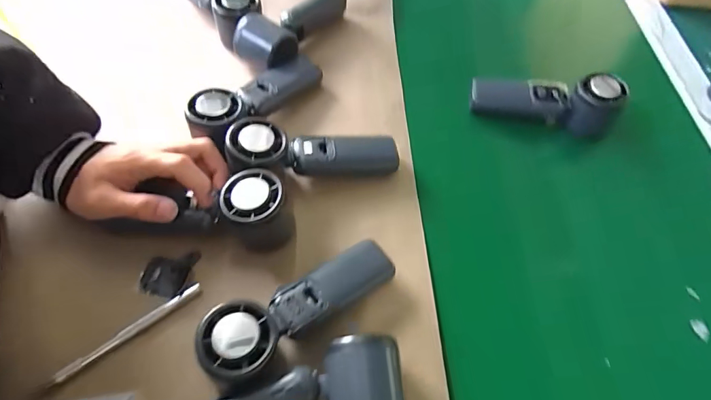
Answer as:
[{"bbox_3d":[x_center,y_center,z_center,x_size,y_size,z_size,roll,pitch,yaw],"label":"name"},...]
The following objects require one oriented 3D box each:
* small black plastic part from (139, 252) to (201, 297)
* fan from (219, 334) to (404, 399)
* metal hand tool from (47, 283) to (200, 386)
[{"bbox_3d":[-0.162,0.063,0.361,0.038,0.010,0.044,10,60,2],"label":"small black plastic part"},{"bbox_3d":[-0.046,0.136,0.297,0.154,0.047,0.053,-5,60,-7],"label":"fan"},{"bbox_3d":[-0.180,0.105,0.334,0.119,0.010,0.007,-34,67,-21],"label":"metal hand tool"}]

